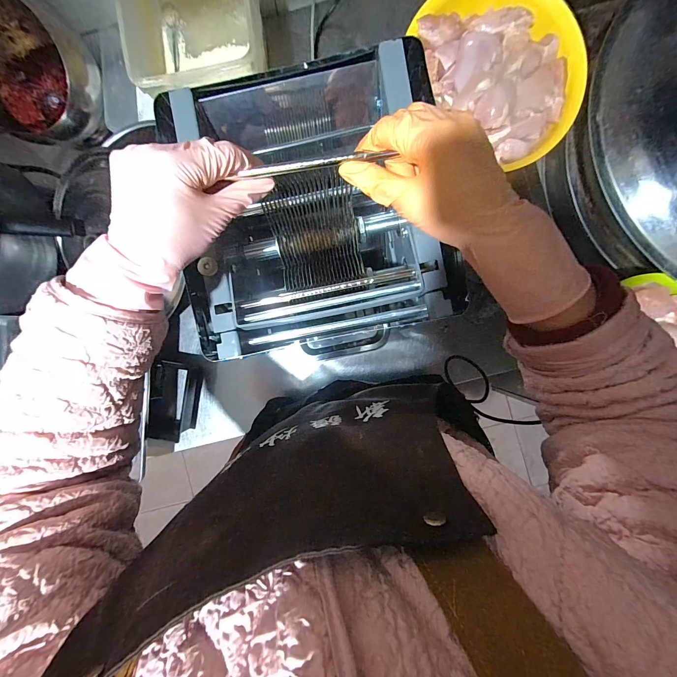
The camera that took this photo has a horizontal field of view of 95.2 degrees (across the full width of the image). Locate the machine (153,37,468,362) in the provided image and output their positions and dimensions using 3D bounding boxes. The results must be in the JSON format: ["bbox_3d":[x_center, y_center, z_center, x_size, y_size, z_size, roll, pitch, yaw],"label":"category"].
[{"bbox_3d":[-0.025,-0.149,0.462,0.267,0.321,0.336,-9,88,3],"label":"machine"}]

